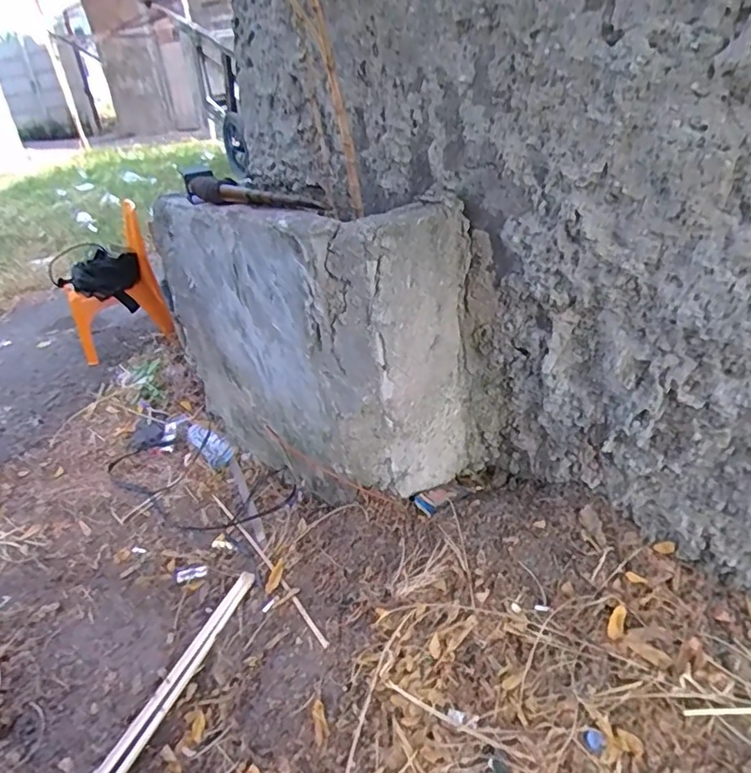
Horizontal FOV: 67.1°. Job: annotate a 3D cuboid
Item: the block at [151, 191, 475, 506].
[{"bbox_3d":[-0.154,-0.116,1.220,0.295,0.555,0.714,-27,35,-32],"label":"block"}]

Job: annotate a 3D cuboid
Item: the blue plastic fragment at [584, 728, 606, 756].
[{"bbox_3d":[0.287,0.466,0.743,0.026,0.010,0.027,-5,30,3],"label":"blue plastic fragment"}]

